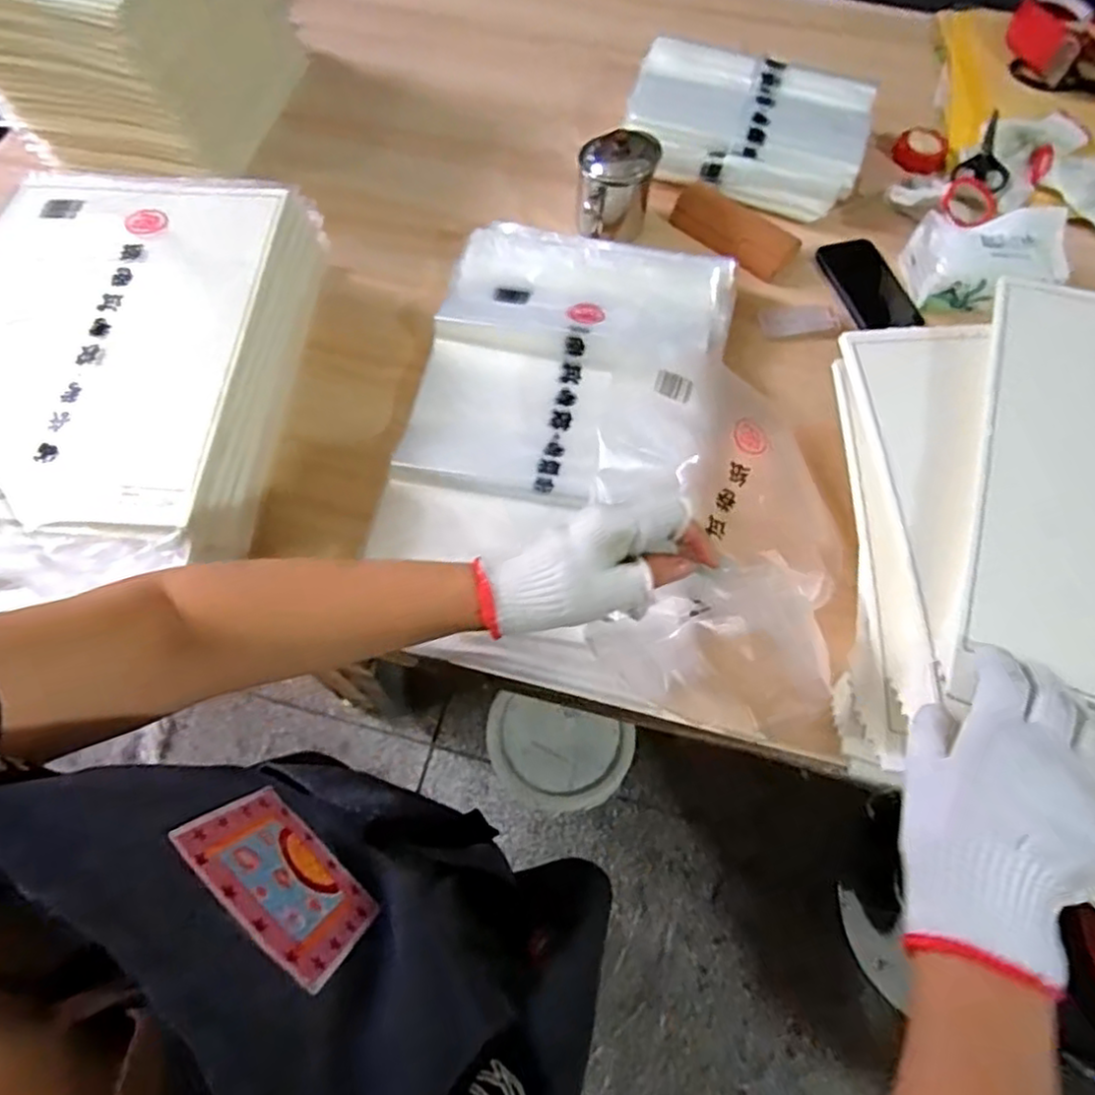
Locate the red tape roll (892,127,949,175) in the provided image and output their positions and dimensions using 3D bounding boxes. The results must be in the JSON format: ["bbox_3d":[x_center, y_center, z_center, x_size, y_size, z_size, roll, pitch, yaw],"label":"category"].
[{"bbox_3d":[0.505,-0.536,0.914,0.067,0.029,0.077,31,68,12],"label":"red tape roll"}]

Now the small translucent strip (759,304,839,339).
[{"bbox_3d":[0.294,-0.265,0.794,0.084,0.004,0.037,-3,79,14],"label":"small translucent strip"}]

